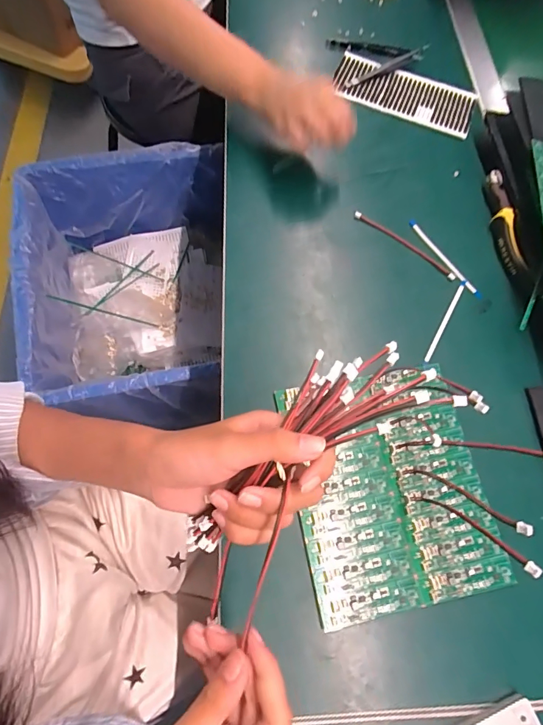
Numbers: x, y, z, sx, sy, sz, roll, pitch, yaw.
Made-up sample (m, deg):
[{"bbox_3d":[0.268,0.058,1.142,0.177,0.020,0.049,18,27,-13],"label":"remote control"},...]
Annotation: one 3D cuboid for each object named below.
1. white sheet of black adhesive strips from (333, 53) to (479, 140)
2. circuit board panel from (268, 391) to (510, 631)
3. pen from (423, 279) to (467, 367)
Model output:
[{"bbox_3d":[0.183,-0.366,0.550,0.191,0.010,0.088,19,76,1],"label":"white sheet of black adhesive strips"},{"bbox_3d":[0.105,0.110,0.355,0.165,0.011,0.189,-8,70,-9],"label":"circuit board panel"},{"bbox_3d":[0.185,-0.044,0.426,0.006,0.005,0.112,29,69,6],"label":"pen"}]

